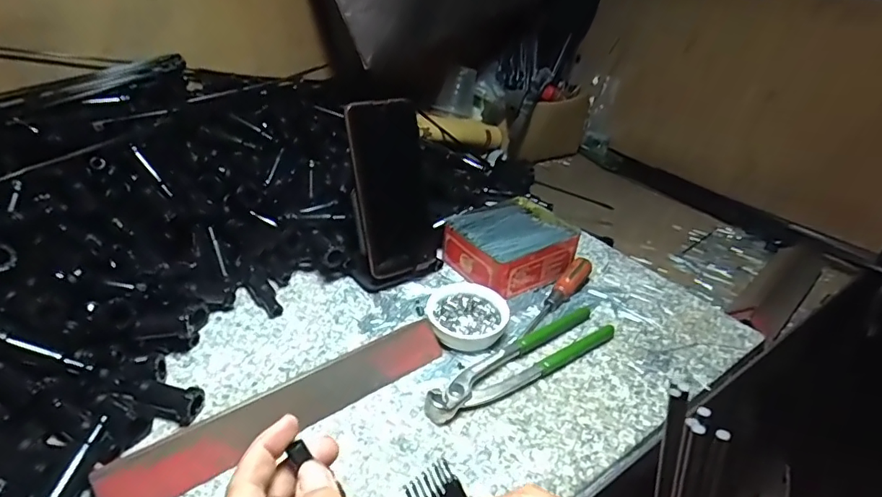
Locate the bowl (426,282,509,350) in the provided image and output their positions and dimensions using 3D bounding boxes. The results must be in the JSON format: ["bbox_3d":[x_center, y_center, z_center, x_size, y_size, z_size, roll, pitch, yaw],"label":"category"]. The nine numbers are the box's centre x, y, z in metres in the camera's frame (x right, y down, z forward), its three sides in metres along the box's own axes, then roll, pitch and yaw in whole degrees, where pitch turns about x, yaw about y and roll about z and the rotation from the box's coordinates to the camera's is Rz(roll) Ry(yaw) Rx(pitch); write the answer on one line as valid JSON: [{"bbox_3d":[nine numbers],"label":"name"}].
[{"bbox_3d":[0.024,0.065,0.487,0.070,0.028,0.076,3,33,-2],"label":"bowl"}]

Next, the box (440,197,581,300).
[{"bbox_3d":[0.078,-0.007,0.581,0.128,0.038,0.107,-22,42,-35],"label":"box"}]

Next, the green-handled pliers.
[{"bbox_3d":[0.074,0.095,0.461,0.203,0.016,0.041,-20,41,-33],"label":"green-handled pliers"}]

